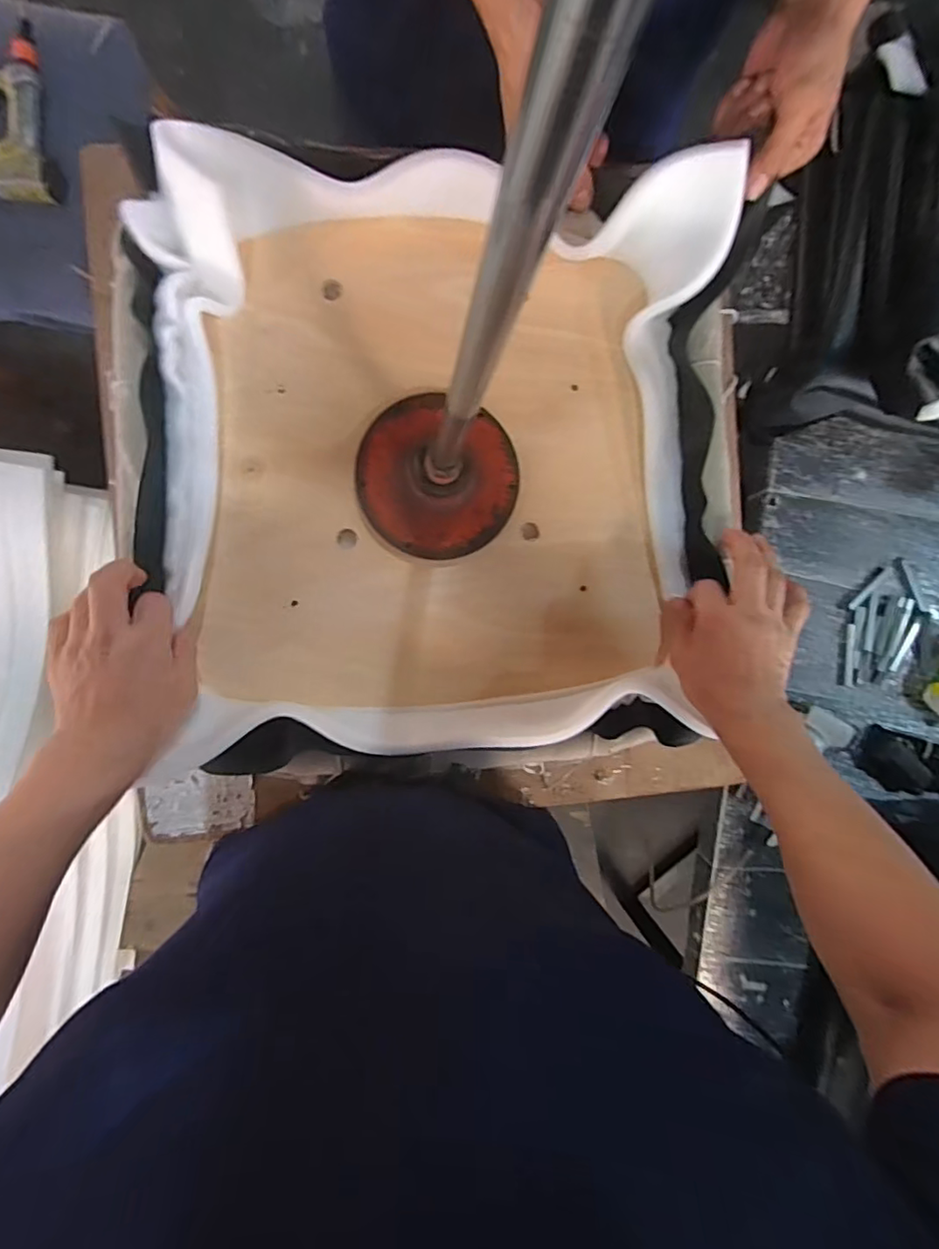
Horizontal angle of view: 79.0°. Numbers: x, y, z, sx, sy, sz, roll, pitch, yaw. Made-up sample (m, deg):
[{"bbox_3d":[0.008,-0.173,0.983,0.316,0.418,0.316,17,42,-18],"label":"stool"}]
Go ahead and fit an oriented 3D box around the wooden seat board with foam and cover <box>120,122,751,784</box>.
[{"bbox_3d":[-0.022,-0.129,0.486,0.485,0.093,0.466,-2,93,-7],"label":"wooden seat board with foam and cover"}]

